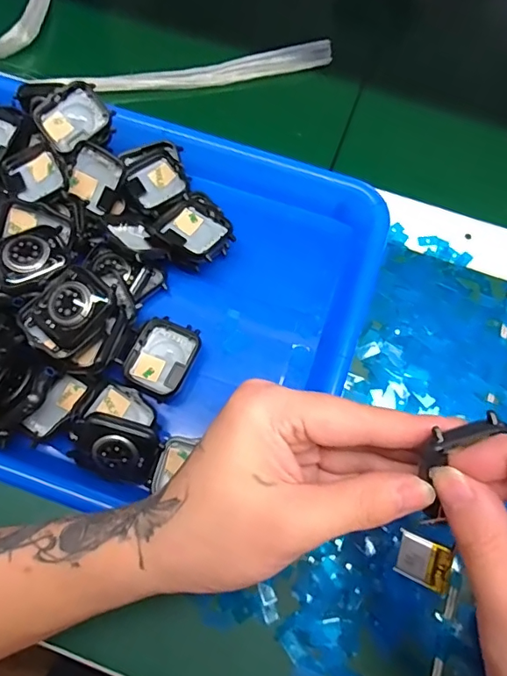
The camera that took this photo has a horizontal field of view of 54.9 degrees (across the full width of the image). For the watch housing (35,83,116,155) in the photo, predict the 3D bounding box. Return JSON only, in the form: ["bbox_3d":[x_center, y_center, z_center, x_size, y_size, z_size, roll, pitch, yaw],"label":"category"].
[{"bbox_3d":[-0.118,-0.144,0.319,0.043,0.015,0.035,-32,74,-12],"label":"watch housing"}]

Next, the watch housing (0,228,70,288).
[{"bbox_3d":[-0.132,-0.049,0.286,0.041,0.010,0.033,-26,73,-10],"label":"watch housing"}]

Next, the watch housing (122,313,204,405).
[{"bbox_3d":[-0.056,0.012,0.298,0.038,0.009,0.047,22,71,7],"label":"watch housing"}]

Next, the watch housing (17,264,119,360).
[{"bbox_3d":[-0.106,-0.017,0.274,0.040,0.009,0.049,36,73,11],"label":"watch housing"}]

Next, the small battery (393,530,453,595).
[{"bbox_3d":[0.072,0.094,0.205,0.021,0.004,0.019,16,99,36],"label":"small battery"}]

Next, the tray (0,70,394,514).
[{"bbox_3d":[-0.095,-0.039,0.306,0.319,0.052,0.254,18,71,6],"label":"tray"}]

